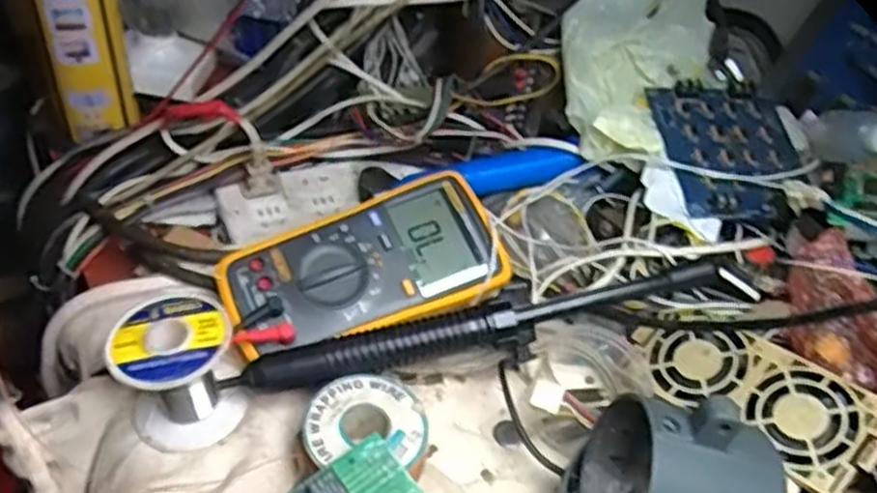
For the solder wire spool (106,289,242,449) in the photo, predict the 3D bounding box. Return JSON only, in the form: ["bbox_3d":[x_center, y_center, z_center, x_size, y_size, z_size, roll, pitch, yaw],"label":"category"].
[{"bbox_3d":[-0.147,0.069,0.435,0.061,0.064,0.059,-15,49,-21],"label":"solder wire spool"}]

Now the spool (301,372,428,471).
[{"bbox_3d":[-0.041,0.099,0.436,0.067,0.016,0.057,3,45,-5],"label":"spool"}]

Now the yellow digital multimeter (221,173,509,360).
[{"bbox_3d":[-0.046,0.014,0.496,0.175,0.041,0.091,-19,51,-24],"label":"yellow digital multimeter"}]

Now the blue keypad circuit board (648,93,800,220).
[{"bbox_3d":[0.219,-0.071,0.573,0.103,0.011,0.117,-1,57,-10],"label":"blue keypad circuit board"}]

